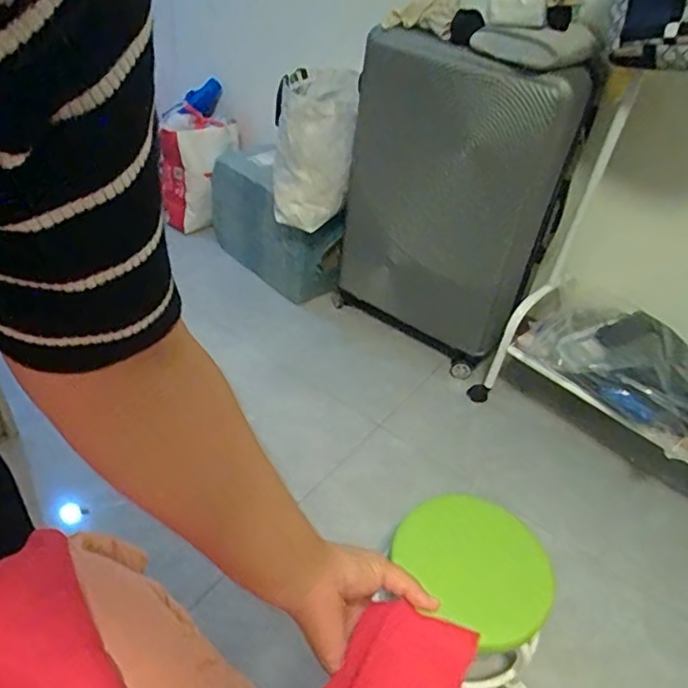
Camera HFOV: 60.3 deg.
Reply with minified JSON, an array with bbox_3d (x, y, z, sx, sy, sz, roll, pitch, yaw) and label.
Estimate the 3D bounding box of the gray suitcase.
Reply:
[{"bbox_3d":[0.267,-0.381,1.462,0.508,0.703,0.282,31,46,26],"label":"gray suitcase"}]

